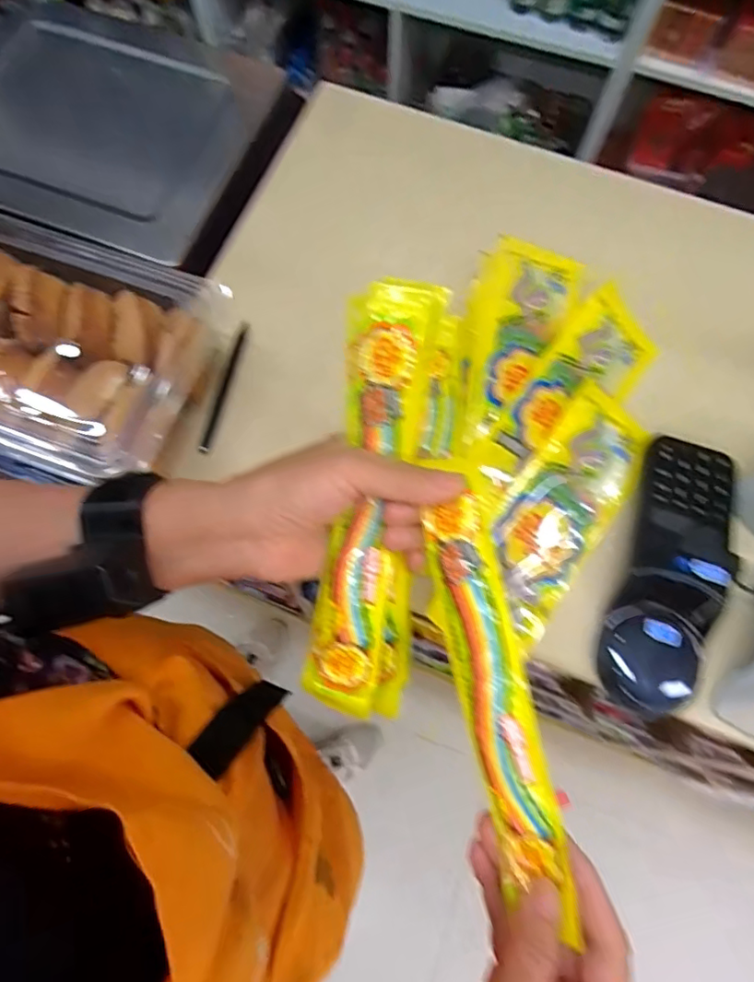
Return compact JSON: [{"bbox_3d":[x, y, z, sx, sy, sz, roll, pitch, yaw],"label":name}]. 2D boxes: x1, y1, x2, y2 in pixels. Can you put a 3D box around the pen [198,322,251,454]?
[{"bbox_3d":[-0.137,-0.093,0.501,0.010,0.009,0.123,19,88,5],"label":"pen"}]

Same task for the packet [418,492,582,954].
[{"bbox_3d":[0.058,0.102,0.274,0.033,0.019,0.194,-13,83,-4],"label":"packet"}]

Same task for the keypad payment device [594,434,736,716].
[{"bbox_3d":[0.233,0.064,0.444,0.081,0.052,0.221,19,74,5],"label":"keypad payment device"}]

